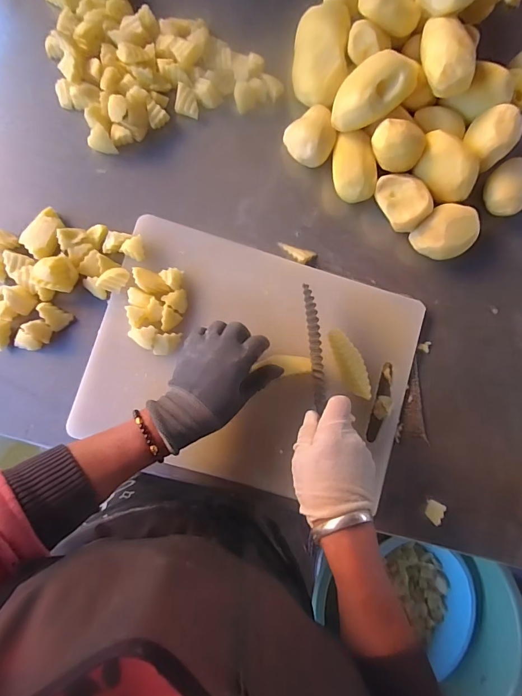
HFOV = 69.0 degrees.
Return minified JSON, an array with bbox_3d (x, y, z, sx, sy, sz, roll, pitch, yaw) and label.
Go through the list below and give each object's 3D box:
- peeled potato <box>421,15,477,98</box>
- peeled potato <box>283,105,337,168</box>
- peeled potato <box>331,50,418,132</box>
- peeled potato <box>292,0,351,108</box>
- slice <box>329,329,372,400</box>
[{"bbox_3d":[0.223,-0.350,0.451,0.050,0.039,0.102,4,84,-6],"label":"peeled potato"},{"bbox_3d":[0.065,-0.268,0.496,0.063,0.046,0.062,1,84,-6],"label":"peeled potato"},{"bbox_3d":[0.136,-0.315,0.460,0.108,0.045,0.065,-40,90,-8],"label":"peeled potato"},{"bbox_3d":[0.077,-0.379,0.499,0.066,0.060,0.131,5,84,-6],"label":"peeled potato"},{"bbox_3d":[0.107,0.019,0.454,0.033,0.007,0.088,-22,87,-8],"label":"slice"}]

